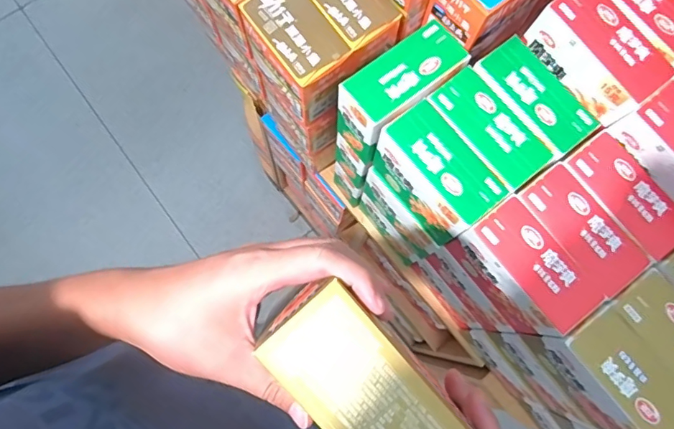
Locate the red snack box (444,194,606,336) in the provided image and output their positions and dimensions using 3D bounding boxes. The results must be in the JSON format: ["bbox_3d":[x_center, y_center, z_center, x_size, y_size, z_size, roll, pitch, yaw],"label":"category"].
[{"bbox_3d":[0.197,0.062,0.544,0.060,0.117,0.135,-38,81,-10],"label":"red snack box"}]

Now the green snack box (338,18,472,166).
[{"bbox_3d":[0.072,-0.139,0.574,0.142,0.101,0.066,-38,81,-10],"label":"green snack box"}]

